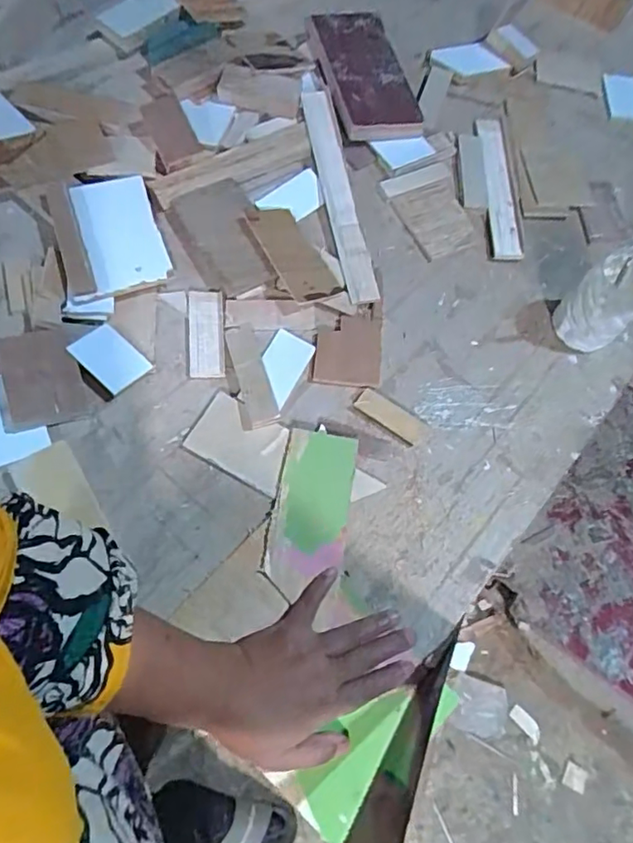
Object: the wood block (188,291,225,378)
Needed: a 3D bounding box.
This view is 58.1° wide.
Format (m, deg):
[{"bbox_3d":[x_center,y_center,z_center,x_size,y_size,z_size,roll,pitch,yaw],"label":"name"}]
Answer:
[{"bbox_3d":[-0.108,-0.086,0.560,0.035,0.013,0.093,-3,66,-6],"label":"wood block"}]

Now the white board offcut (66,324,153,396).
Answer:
[{"bbox_3d":[-0.195,-0.059,0.536,0.062,0.007,0.046,44,68,2],"label":"white board offcut"}]

